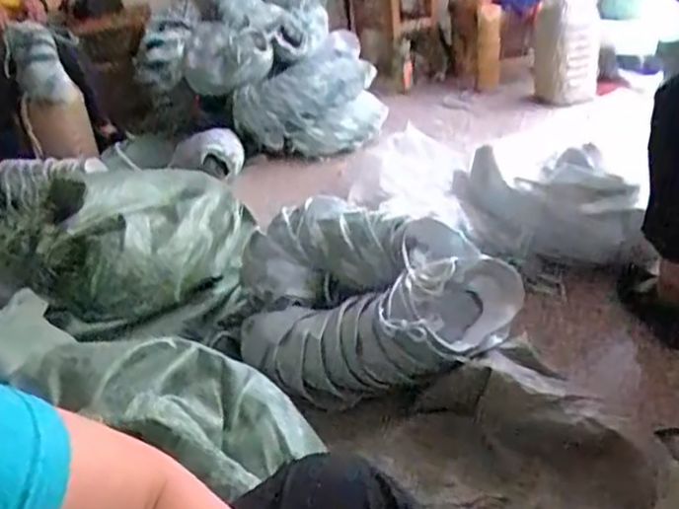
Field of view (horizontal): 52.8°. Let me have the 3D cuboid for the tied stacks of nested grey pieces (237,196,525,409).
[{"bbox_3d":[0.061,0.074,1.175,0.470,0.233,0.268,-2,30,10],"label":"tied stacks of nested grey pieces"}]

